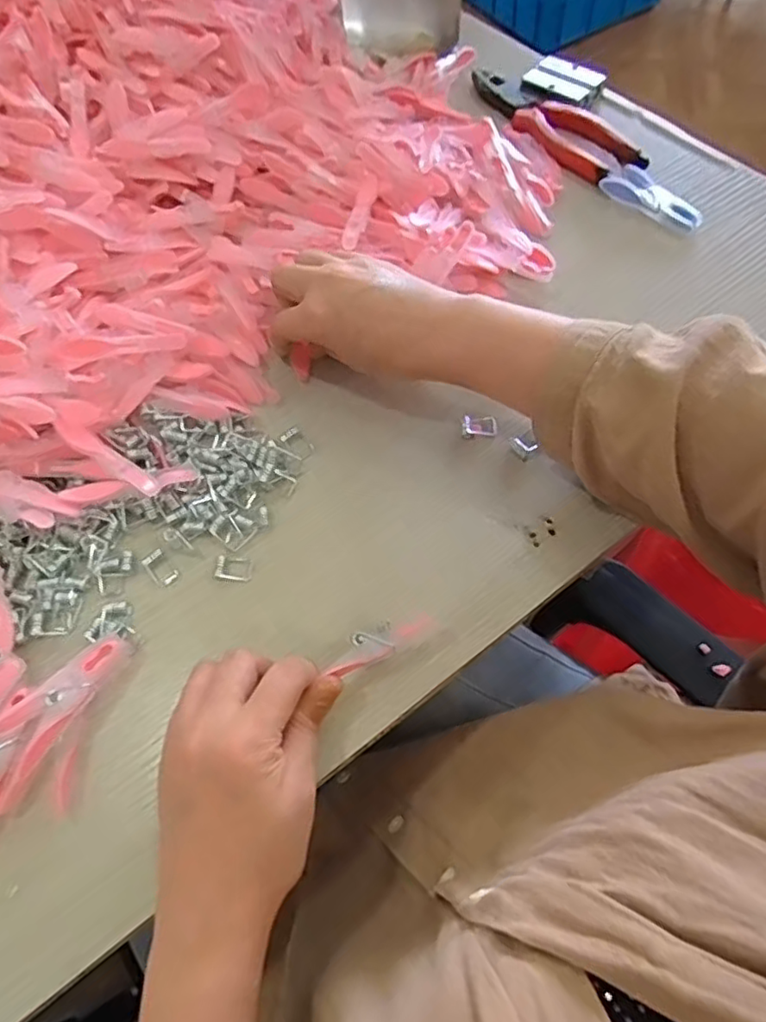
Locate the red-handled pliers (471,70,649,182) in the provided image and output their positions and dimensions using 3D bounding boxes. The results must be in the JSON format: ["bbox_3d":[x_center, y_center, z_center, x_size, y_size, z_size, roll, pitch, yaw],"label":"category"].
[{"bbox_3d":[0.145,-0.339,0.540,0.055,0.016,0.184,-31,65,-11],"label":"red-handled pliers"}]

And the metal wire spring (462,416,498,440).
[{"bbox_3d":[0.063,-0.054,0.403,0.021,0.004,0.017,3,63,6],"label":"metal wire spring"}]

